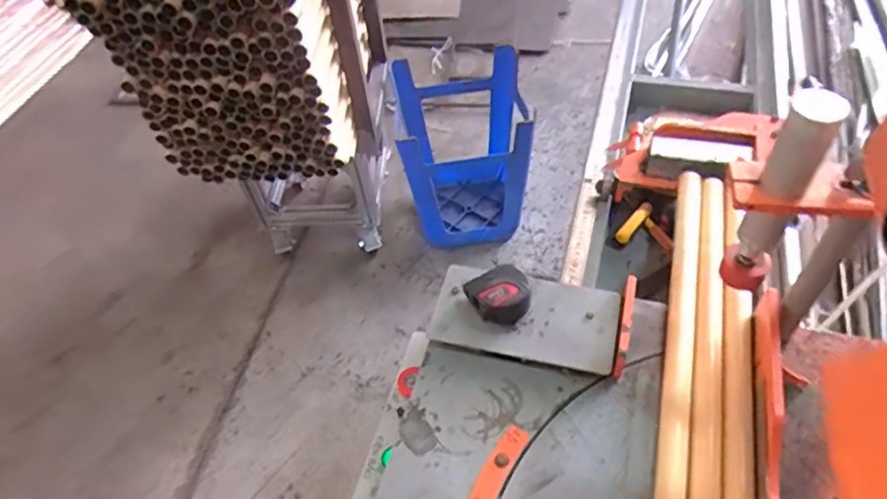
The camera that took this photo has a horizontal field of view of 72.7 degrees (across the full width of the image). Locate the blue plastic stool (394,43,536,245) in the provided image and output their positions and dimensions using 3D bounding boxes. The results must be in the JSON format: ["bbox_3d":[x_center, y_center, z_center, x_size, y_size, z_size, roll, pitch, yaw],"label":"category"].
[{"bbox_3d":[0.051,-0.269,1.620,0.320,0.387,0.356,-9,51,-1],"label":"blue plastic stool"}]

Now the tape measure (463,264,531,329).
[{"bbox_3d":[0.064,0.049,0.670,0.065,0.034,0.063,-32,55,-19],"label":"tape measure"}]

